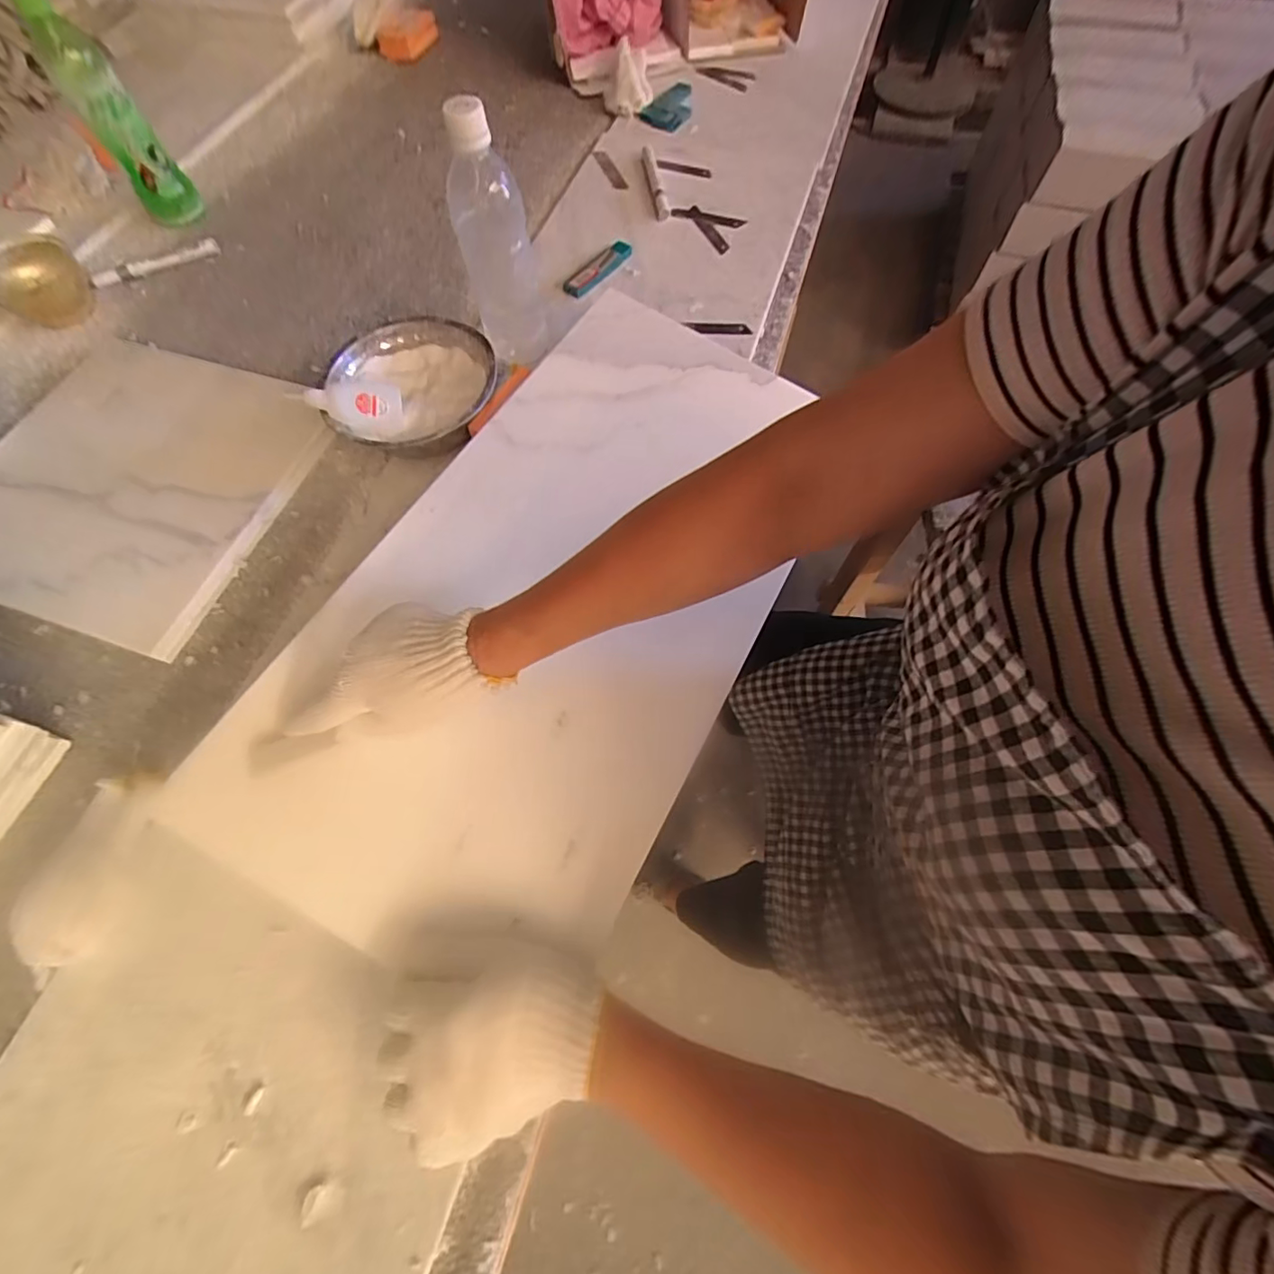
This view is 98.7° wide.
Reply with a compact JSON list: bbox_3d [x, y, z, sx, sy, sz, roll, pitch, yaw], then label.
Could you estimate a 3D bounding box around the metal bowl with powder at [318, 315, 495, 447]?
[{"bbox_3d":[-0.216,-0.237,0.539,0.156,0.057,0.155,0,66,1],"label":"metal bowl with powder"}]

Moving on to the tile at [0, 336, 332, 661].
[{"bbox_3d":[-0.481,-0.157,0.517,0.339,0.029,0.293,19,68,9],"label":"tile"}]

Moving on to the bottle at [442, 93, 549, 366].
[{"bbox_3d":[-0.126,-0.350,0.506,0.065,0.212,0.058,-16,67,-6],"label":"bottle"}]

